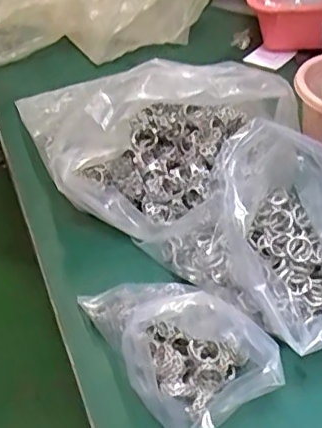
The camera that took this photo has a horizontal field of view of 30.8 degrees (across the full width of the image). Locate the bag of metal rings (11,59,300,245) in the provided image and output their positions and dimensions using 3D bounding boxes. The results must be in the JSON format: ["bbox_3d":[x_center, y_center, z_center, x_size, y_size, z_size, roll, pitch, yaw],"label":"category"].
[{"bbox_3d":[0.010,-0.065,0.522,0.203,0.128,0.108,-24,47,-25],"label":"bag of metal rings"}]

